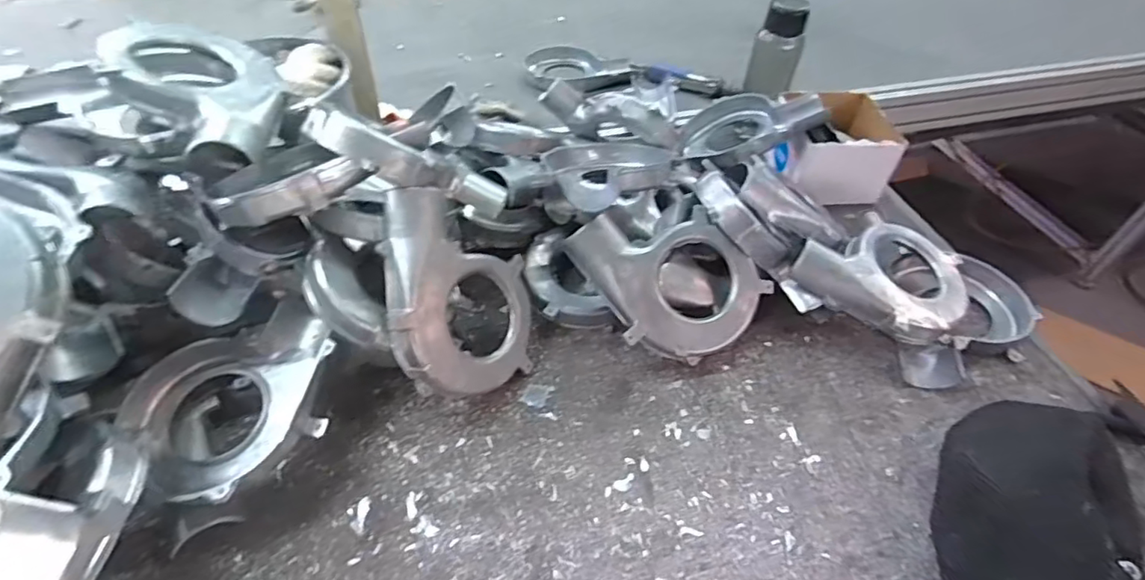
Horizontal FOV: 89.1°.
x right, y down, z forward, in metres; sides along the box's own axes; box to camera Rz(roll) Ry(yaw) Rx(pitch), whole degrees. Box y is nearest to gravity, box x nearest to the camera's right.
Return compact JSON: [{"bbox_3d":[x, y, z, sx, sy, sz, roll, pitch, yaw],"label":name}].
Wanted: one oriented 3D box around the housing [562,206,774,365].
[{"bbox_3d":[0.107,-0.015,0.624,0.167,0.050,0.183,-30,88,-11],"label":"housing"}]

